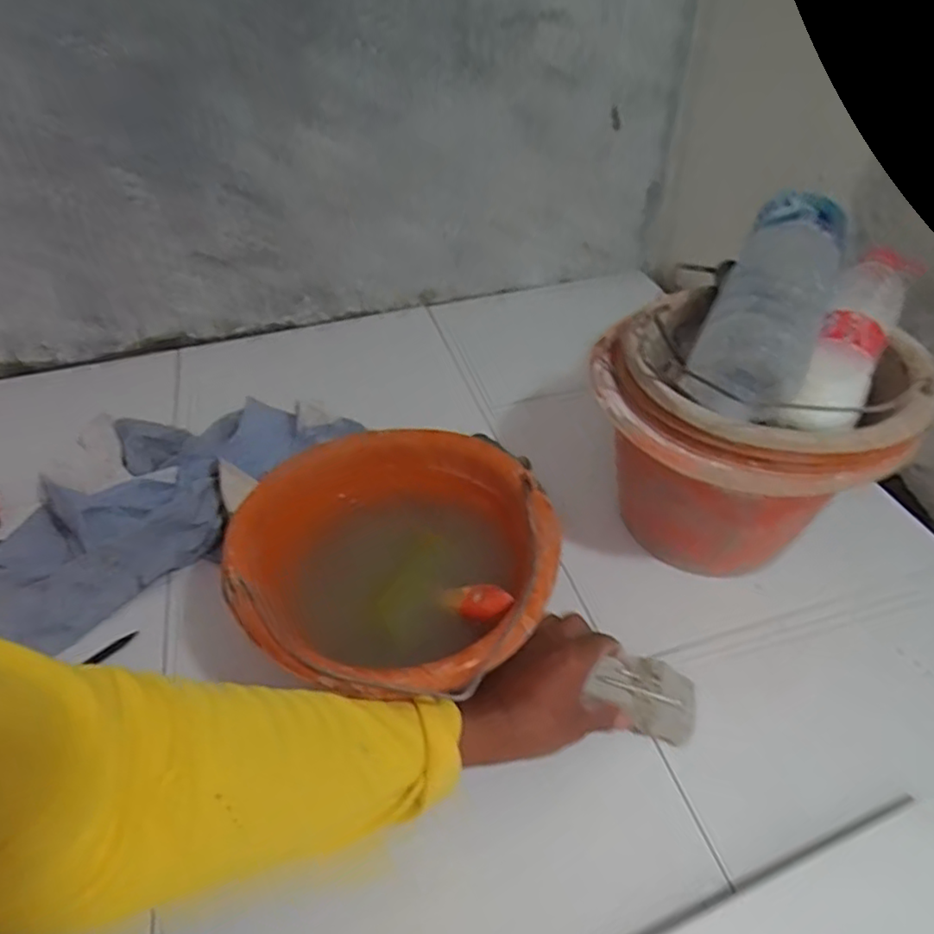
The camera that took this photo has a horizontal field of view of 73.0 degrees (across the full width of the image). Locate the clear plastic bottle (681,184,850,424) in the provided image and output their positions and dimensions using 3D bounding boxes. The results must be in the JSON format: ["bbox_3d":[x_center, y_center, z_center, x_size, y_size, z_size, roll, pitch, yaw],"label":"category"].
[{"bbox_3d":[0.262,-0.143,0.537,0.082,0.096,0.236,22,48,23],"label":"clear plastic bottle"}]

